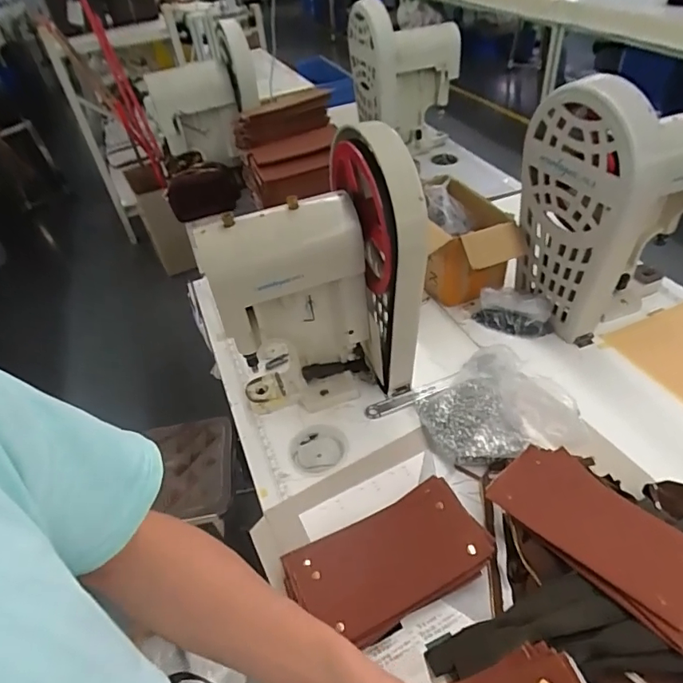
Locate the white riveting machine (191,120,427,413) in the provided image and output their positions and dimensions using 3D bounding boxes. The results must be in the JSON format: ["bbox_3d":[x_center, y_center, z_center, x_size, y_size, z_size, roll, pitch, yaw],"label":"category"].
[{"bbox_3d":[-0.033,-0.098,0.868,0.335,0.433,0.201,-5,43,3],"label":"white riveting machine"}]

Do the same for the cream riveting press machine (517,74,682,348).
[{"bbox_3d":[0.530,-0.280,0.982,0.306,0.447,0.251,-25,45,-18],"label":"cream riveting press machine"}]

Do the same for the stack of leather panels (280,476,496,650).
[{"bbox_3d":[0.066,0.306,0.692,0.269,0.031,0.149,-22,45,-15],"label":"stack of leather panels"}]

